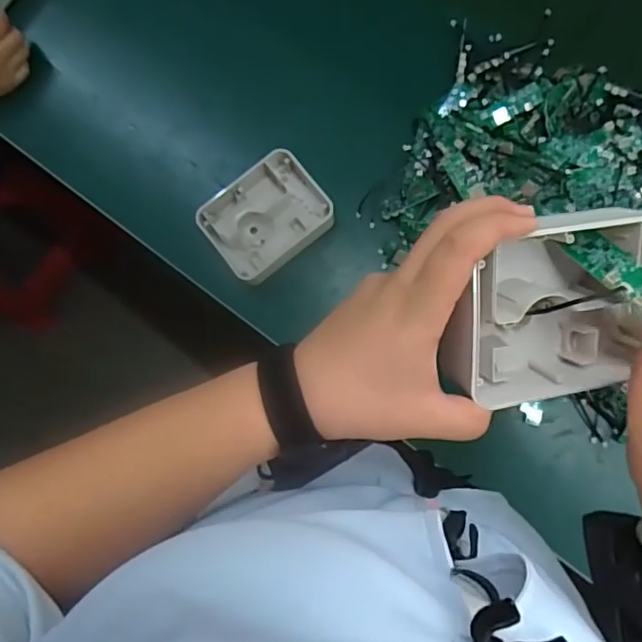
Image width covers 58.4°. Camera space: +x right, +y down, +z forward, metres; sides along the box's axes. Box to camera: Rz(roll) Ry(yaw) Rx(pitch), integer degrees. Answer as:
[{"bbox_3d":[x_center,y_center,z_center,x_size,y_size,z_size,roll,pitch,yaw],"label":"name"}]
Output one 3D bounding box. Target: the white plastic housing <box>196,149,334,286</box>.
[{"bbox_3d":[-0.059,-0.114,0.635,0.128,0.039,0.101,-39,81,-2],"label":"white plastic housing"}]

